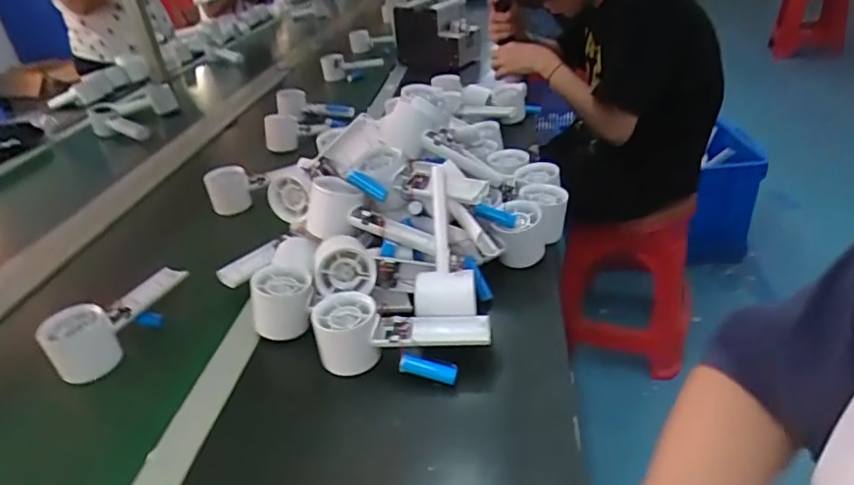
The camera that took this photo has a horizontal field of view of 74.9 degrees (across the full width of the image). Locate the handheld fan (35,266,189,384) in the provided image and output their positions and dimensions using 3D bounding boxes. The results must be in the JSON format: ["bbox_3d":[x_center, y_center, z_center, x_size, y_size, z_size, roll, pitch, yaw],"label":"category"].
[{"bbox_3d":[-0.320,0.073,0.588,0.045,0.062,0.157,7,33,20],"label":"handheld fan"}]

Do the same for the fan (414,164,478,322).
[{"bbox_3d":[0.017,0.002,0.540,0.061,0.147,0.040,-1,3,8],"label":"fan"}]

